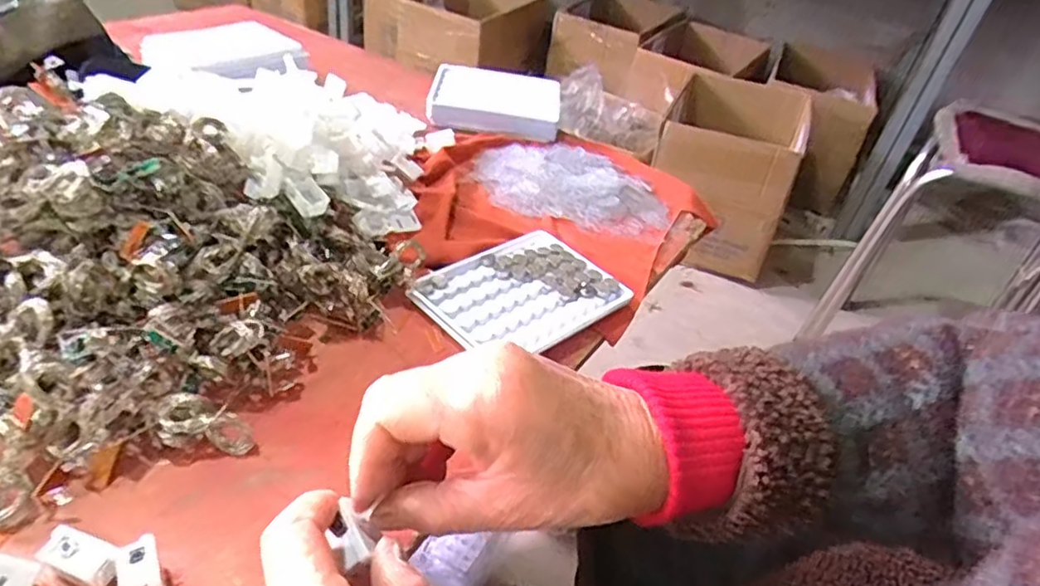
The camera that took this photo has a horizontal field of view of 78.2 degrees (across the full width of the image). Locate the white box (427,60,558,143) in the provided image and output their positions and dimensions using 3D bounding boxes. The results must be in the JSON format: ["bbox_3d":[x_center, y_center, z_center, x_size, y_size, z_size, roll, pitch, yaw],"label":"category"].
[{"bbox_3d":[-0.025,-0.202,0.672,0.133,0.031,0.101,9,39,-2],"label":"white box"}]

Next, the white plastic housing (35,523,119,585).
[{"bbox_3d":[-0.175,0.109,0.256,0.030,0.018,0.017,19,39,10],"label":"white plastic housing"}]

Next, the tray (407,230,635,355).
[{"bbox_3d":[0.001,-0.004,0.434,0.130,0.009,0.093,-22,49,-34],"label":"tray"}]

